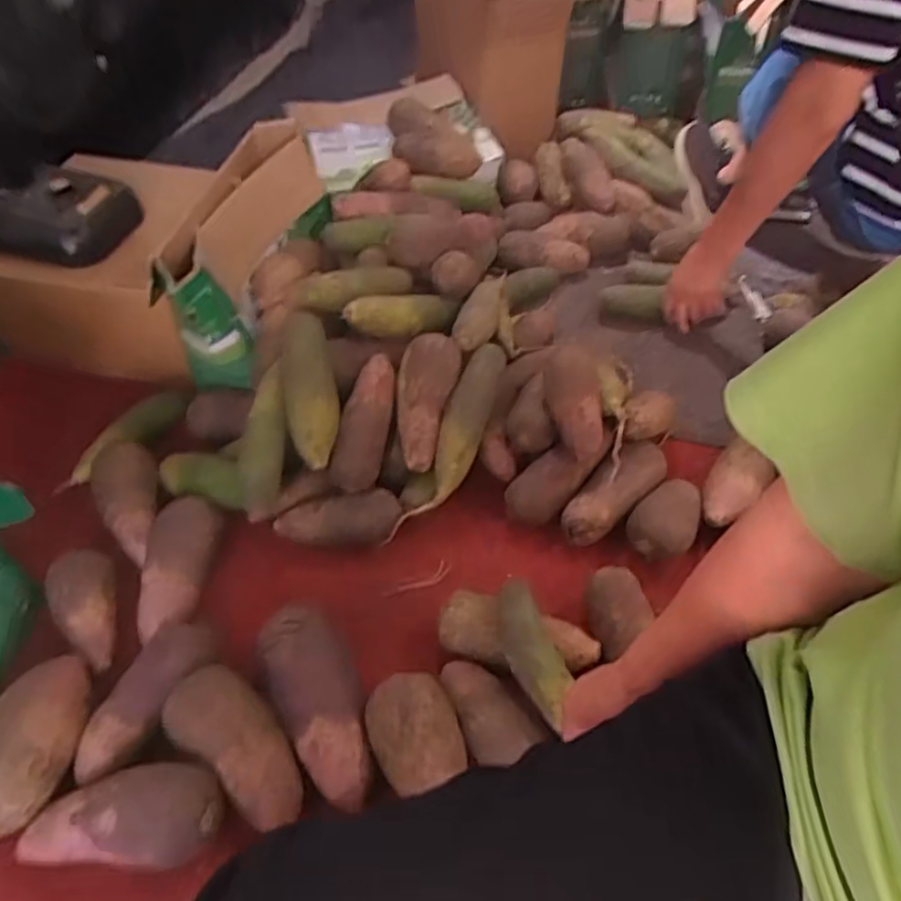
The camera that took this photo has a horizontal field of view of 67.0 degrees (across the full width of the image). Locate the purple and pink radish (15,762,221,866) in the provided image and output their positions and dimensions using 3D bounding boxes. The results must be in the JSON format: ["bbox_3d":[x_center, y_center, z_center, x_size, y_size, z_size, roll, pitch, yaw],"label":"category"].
[{"bbox_3d":[-0.296,0.327,0.613,0.178,0.063,0.081,0,48,0],"label":"purple and pink radish"}]

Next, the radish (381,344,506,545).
[{"bbox_3d":[0.008,-0.006,0.837,0.052,0.062,0.269,24,93,20],"label":"radish"}]

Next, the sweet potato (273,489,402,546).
[{"bbox_3d":[-0.137,0.088,0.836,0.153,0.056,0.062,-5,48,-4],"label":"sweet potato"}]

